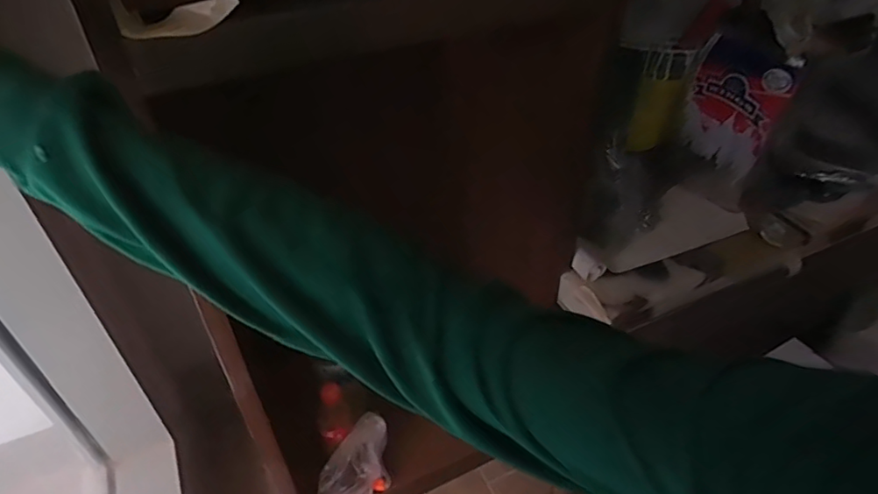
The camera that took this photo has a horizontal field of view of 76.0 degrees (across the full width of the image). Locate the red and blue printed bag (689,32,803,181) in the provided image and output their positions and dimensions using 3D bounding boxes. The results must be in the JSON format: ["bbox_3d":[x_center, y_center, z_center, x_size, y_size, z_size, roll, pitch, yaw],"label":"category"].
[{"bbox_3d":[0.427,-0.206,0.816,0.060,0.170,0.131,-25,47,-26],"label":"red and blue printed bag"}]

